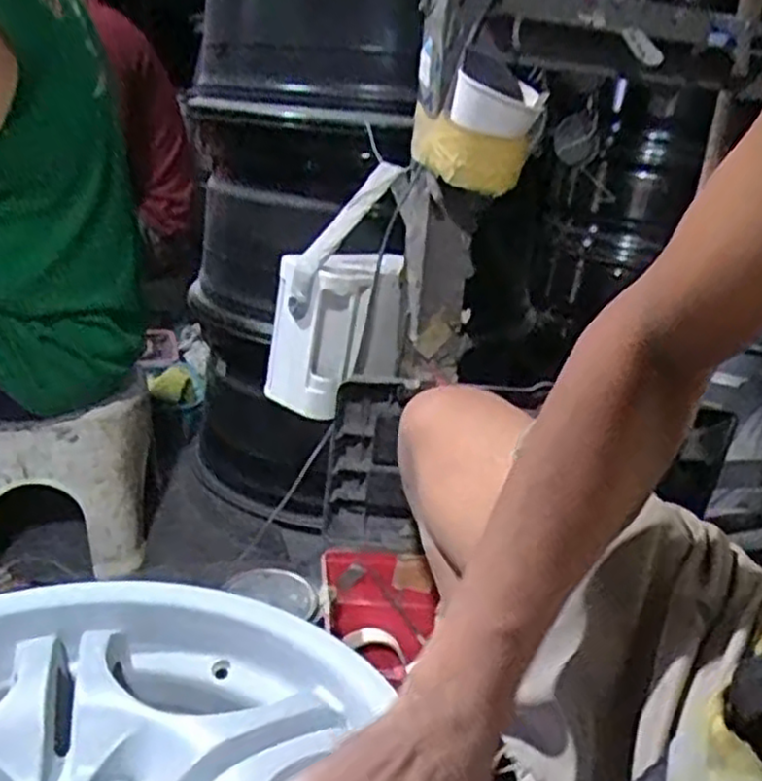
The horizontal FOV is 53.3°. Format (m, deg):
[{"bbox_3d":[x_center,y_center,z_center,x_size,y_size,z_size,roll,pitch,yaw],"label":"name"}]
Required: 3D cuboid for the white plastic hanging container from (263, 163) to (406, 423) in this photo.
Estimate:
[{"bbox_3d":[-0.042,-0.103,0.810,0.143,0.244,0.084,2,21,-11],"label":"white plastic hanging container"}]

